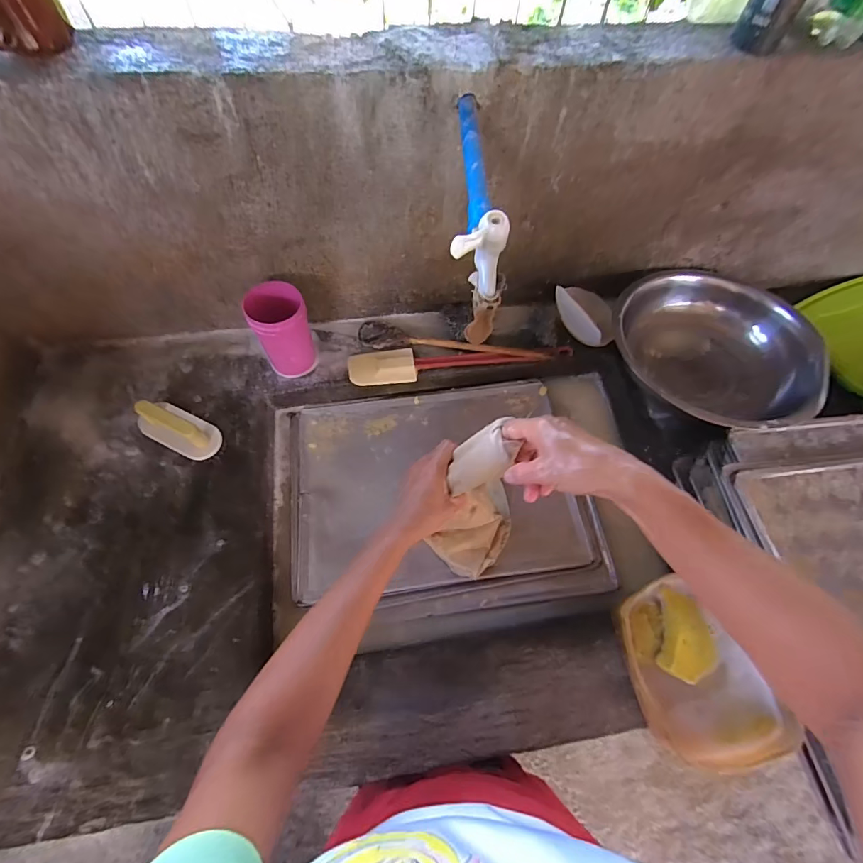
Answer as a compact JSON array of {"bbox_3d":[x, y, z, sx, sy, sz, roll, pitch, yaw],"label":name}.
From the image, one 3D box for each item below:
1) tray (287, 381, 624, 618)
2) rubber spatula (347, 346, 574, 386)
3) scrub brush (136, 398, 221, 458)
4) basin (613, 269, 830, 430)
[{"bbox_3d":[0.014,0.099,0.717,0.483,0.037,0.372,-6,65,-5],"label":"tray"},{"bbox_3d":[0.052,-0.132,0.757,0.391,0.022,0.066,-5,65,-5],"label":"rubber spatula"},{"bbox_3d":[-0.385,-0.003,0.652,0.124,0.076,0.060,25,66,9],"label":"scrub brush"},{"bbox_3d":[0.468,-0.131,0.728,0.307,0.120,0.316,1,65,-2],"label":"basin"}]

